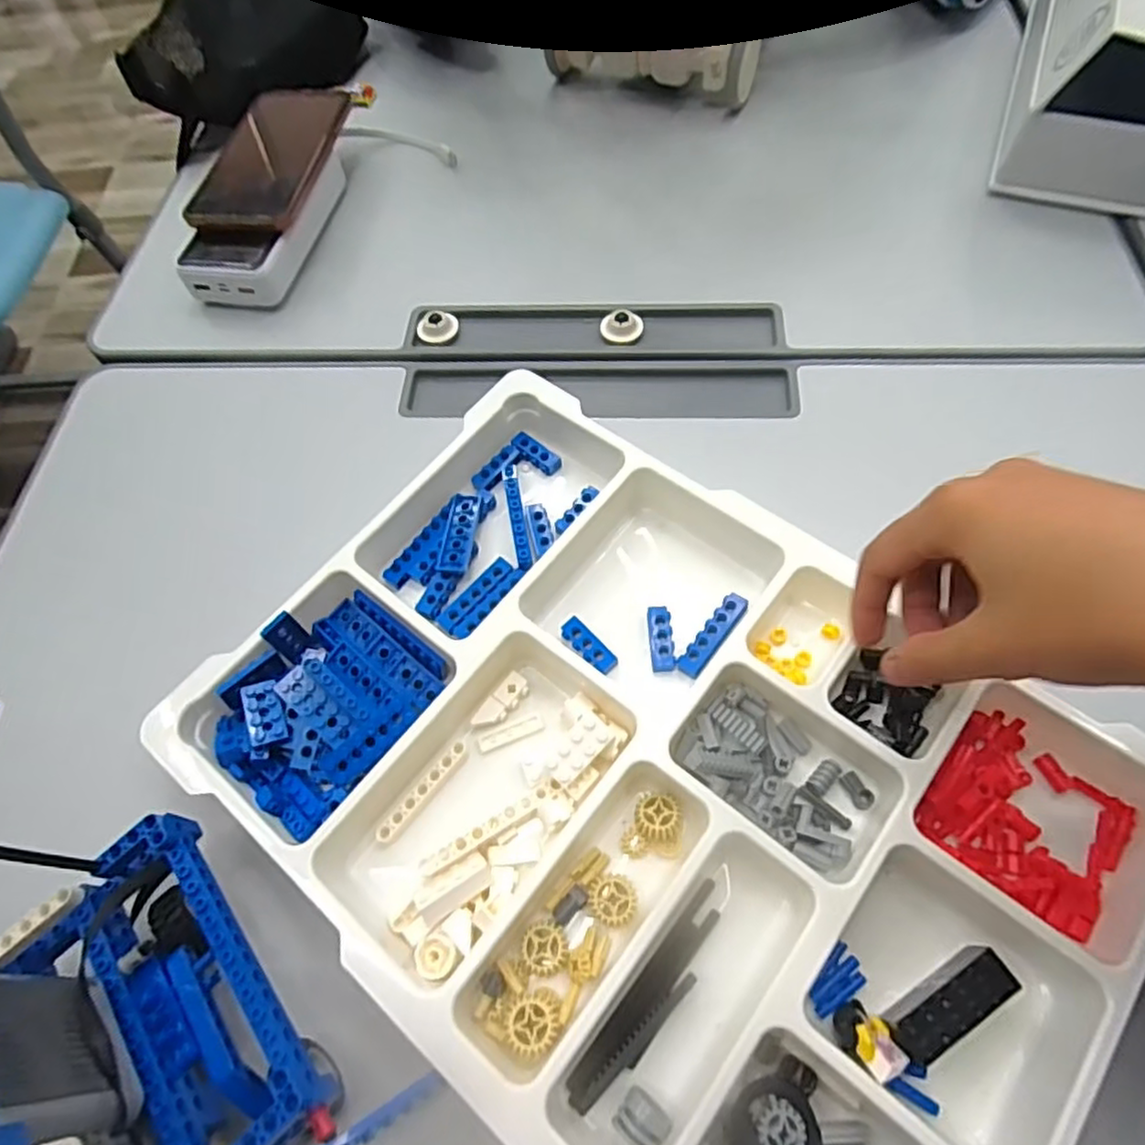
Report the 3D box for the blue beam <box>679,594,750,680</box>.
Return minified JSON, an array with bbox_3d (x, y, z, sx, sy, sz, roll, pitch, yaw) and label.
[{"bbox_3d":[0.069,0.031,0.336,0.012,0.009,0.047,35,67,19],"label":"blue beam"}]

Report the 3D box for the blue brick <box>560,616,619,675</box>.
[{"bbox_3d":[0.009,0.037,0.343,0.013,0.006,0.032,-38,67,-18],"label":"blue brick"}]

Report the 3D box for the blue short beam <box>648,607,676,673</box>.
[{"bbox_3d":[0.044,0.033,0.342,0.012,0.008,0.032,-3,61,0],"label":"blue short beam"}]

